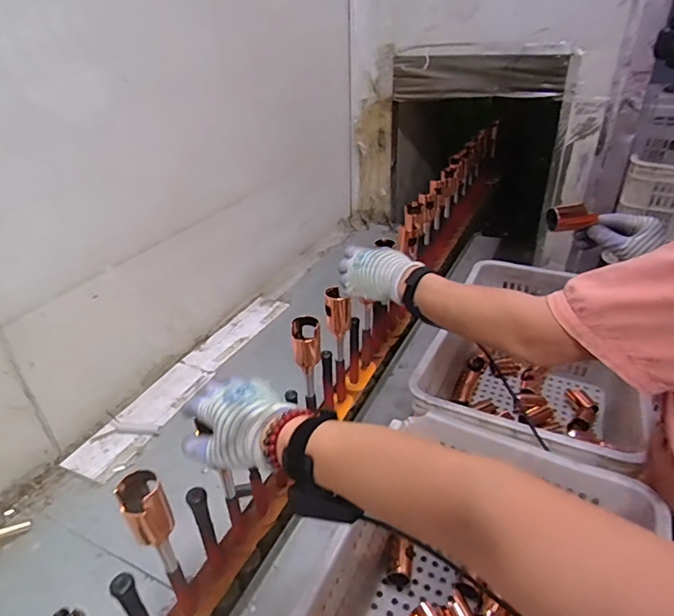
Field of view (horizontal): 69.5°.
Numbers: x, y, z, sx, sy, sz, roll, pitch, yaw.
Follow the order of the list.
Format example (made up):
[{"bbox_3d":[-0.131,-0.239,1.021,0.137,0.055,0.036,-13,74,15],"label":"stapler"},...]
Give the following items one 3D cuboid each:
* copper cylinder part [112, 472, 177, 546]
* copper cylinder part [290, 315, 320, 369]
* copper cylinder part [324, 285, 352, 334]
[{"bbox_3d":[-0.193,0.205,0.493,0.040,0.078,0.031,-22,37,-32],"label":"copper cylinder part"},{"bbox_3d":[-0.046,0.053,0.729,0.040,0.078,0.039,-4,31,-7],"label":"copper cylinder part"},{"bbox_3d":[0.002,0.007,0.807,0.042,0.076,0.038,-2,31,-2],"label":"copper cylinder part"}]

